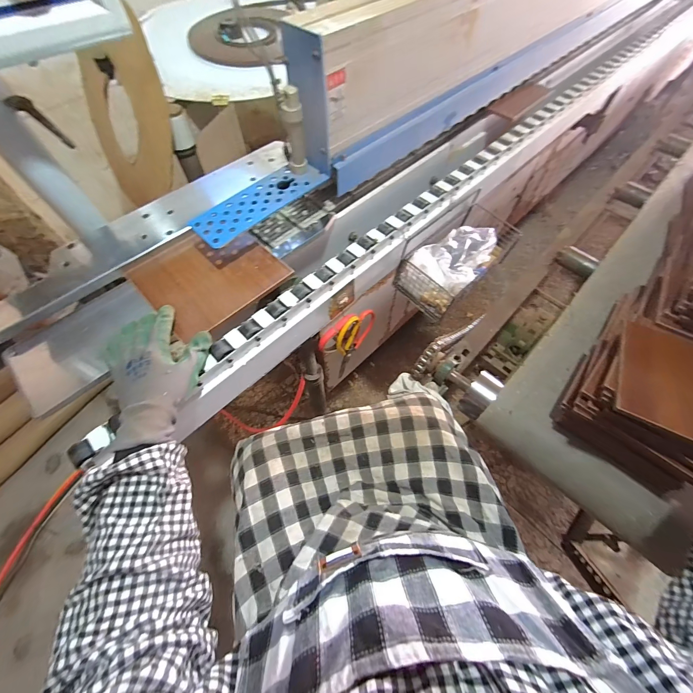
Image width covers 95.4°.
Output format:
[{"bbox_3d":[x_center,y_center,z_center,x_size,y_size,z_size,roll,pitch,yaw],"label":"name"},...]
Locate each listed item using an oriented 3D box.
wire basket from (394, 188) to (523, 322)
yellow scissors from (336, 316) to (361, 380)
[{"bbox_3d":[0.234,-0.198,0.664,0.125,0.119,0.255,41,68,19],"label":"wire basket"},{"bbox_3d":[0.001,0.000,0.652,0.018,0.168,0.061,37,67,18],"label":"yellow scissors"}]

